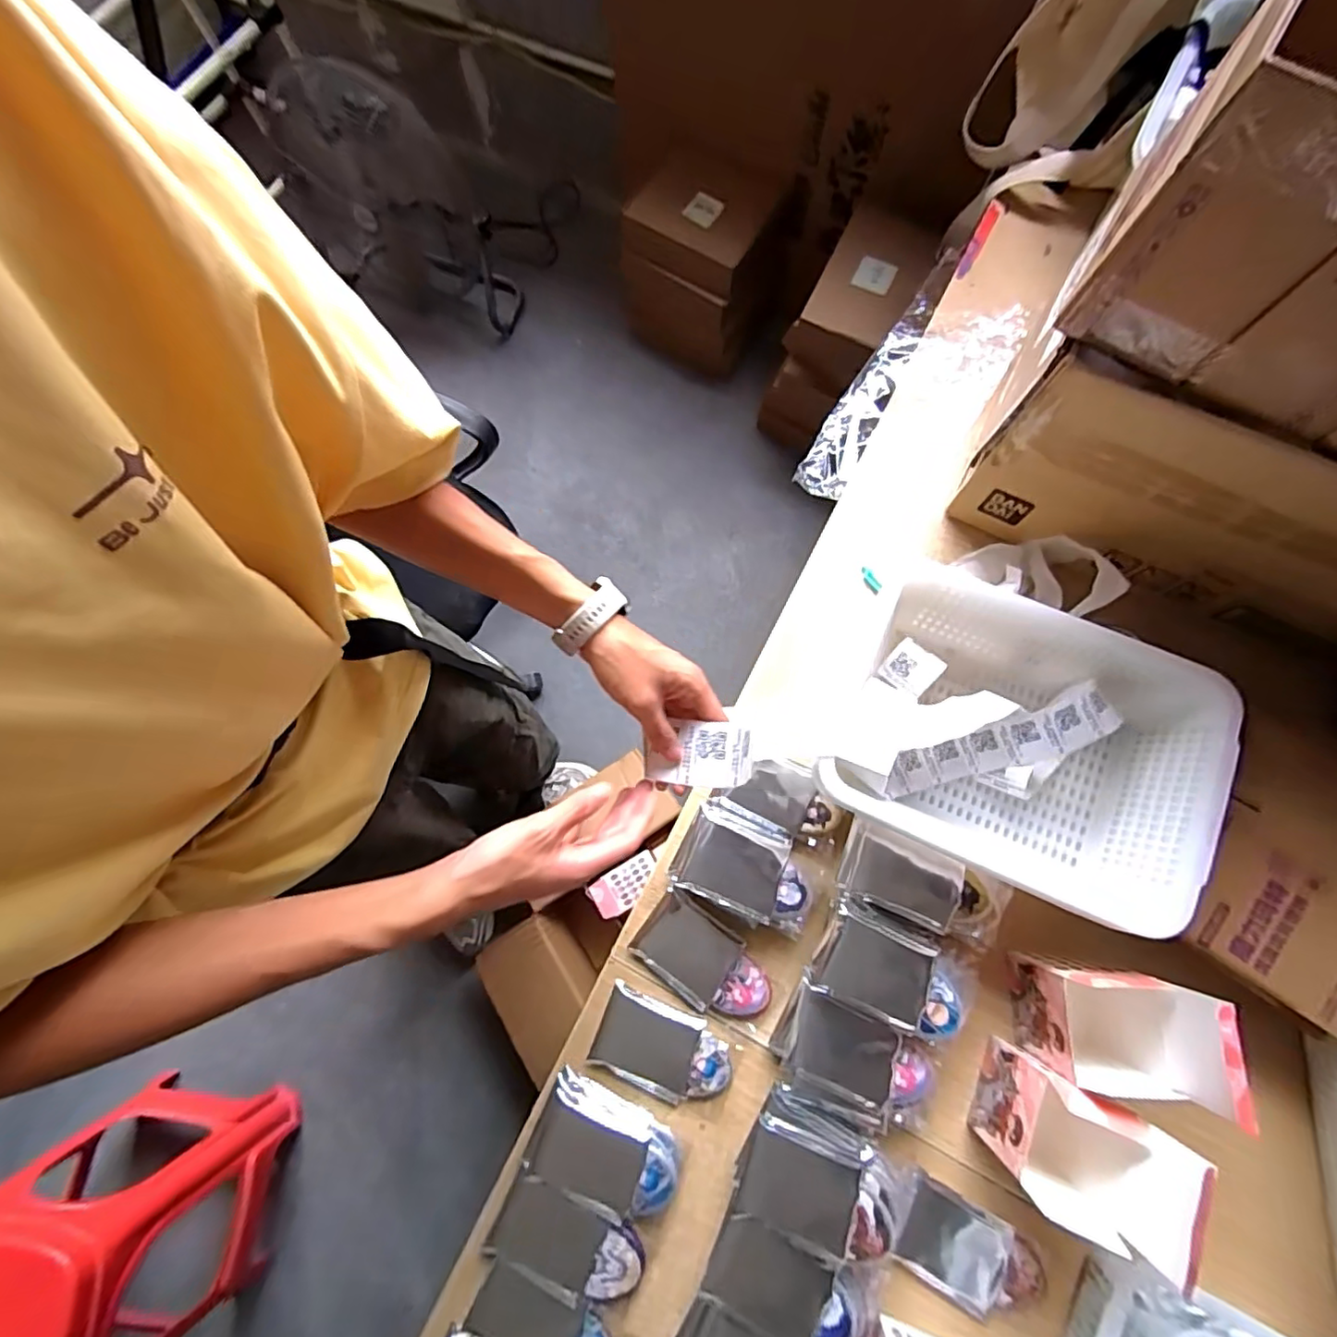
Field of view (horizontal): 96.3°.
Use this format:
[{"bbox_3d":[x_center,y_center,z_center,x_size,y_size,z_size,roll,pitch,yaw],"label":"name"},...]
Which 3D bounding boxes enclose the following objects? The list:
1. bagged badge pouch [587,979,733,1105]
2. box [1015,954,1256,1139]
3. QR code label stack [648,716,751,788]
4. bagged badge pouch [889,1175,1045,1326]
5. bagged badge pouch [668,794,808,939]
[{"bbox_3d":[-0.006,0.420,0.661,0.147,0.015,0.087,21,78,6],"label":"bagged badge pouch"},{"bbox_3d":[0.408,0.335,0.565,0.105,0.183,0.100,0,76,1],"label":"box"},{"bbox_3d":[0.025,0.067,0.474,0.082,0.024,0.050,6,76,3],"label":"QR code label stack"},{"bbox_3d":[0.296,0.584,0.598,0.139,0.019,0.084,25,78,7],"label":"bagged badge pouch"},{"bbox_3d":[0.092,0.221,0.681,0.149,0.051,0.106,24,78,7],"label":"bagged badge pouch"}]

